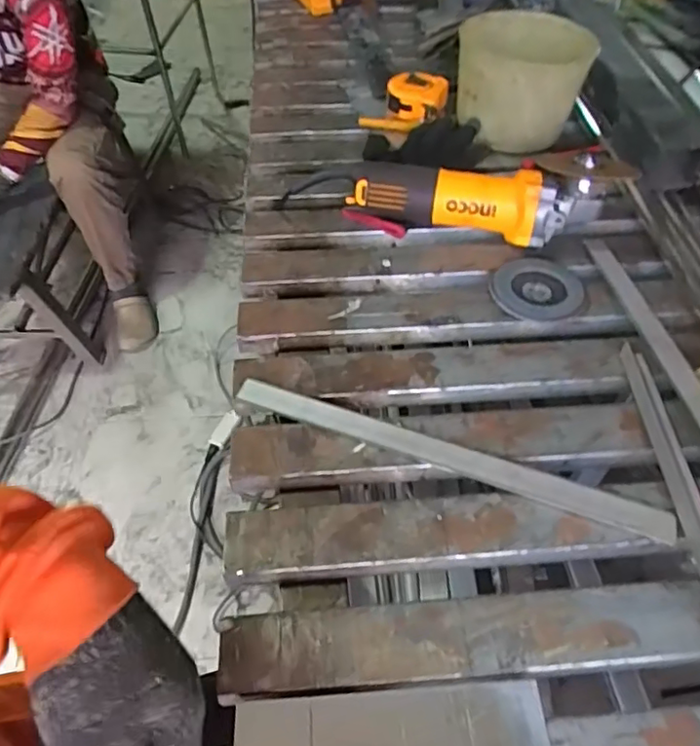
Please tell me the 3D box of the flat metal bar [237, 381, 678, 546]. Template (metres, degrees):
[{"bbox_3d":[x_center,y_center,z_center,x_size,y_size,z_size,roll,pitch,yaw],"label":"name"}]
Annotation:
[{"bbox_3d":[0.072,0.063,0.465,0.351,0.009,0.025,17,53,15],"label":"flat metal bar"}]

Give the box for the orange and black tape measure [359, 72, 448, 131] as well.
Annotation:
[{"bbox_3d":[0.080,-0.368,0.791,0.088,0.041,0.115,26,55,20],"label":"orange and black tape measure"}]

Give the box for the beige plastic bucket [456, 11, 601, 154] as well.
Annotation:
[{"bbox_3d":[0.218,-0.375,0.745,0.157,0.108,0.157,3,50,2],"label":"beige plastic bucket"}]

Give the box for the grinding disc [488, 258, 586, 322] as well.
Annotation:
[{"bbox_3d":[0.189,-0.086,0.586,0.093,0.010,0.081,2,50,3],"label":"grinding disc"}]

